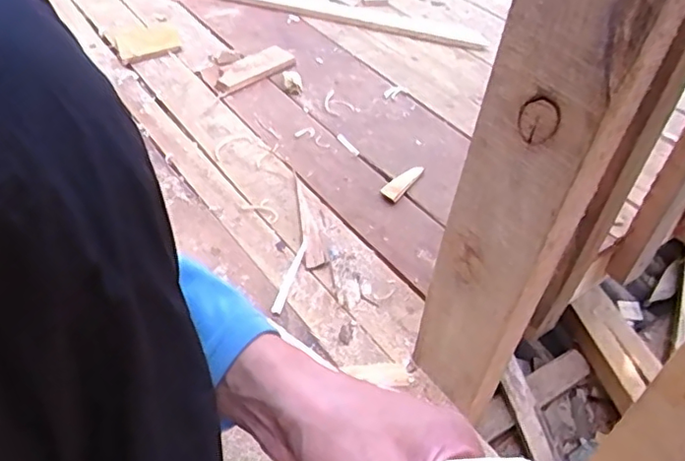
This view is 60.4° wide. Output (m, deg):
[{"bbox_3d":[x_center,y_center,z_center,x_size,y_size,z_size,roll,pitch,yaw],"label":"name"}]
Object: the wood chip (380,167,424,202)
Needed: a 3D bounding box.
[{"bbox_3d":[0.087,-0.072,0.886,0.032,0.015,0.085,27,48,22],"label":"wood chip"}]

